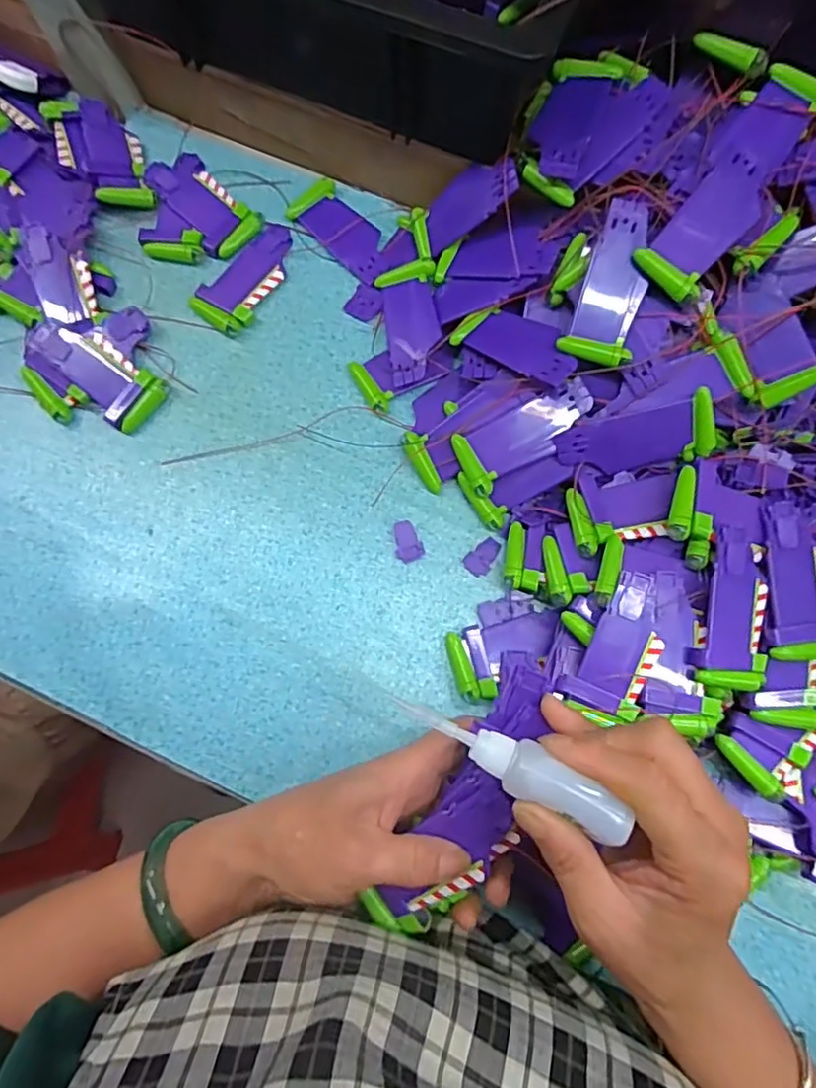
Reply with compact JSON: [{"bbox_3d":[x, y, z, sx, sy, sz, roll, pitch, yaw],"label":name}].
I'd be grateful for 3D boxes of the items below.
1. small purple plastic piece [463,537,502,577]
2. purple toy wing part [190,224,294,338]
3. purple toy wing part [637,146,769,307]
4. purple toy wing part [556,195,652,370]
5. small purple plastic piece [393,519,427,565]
[{"bbox_3d":[0.050,0.008,0.399,0.017,0.004,0.026,37,82,7],"label":"small purple plastic piece"},{"bbox_3d":[-0.112,-0.192,0.437,0.043,0.008,0.090,37,82,7],"label":"purple toy wing part"},{"bbox_3d":[0.169,-0.181,0.344,0.039,0.006,0.084,38,95,7],"label":"purple toy wing part"},{"bbox_3d":[0.120,-0.154,0.358,0.039,0.008,0.091,12,99,3],"label":"purple toy wing part"},{"bbox_3d":[-0.001,-0.002,0.399,0.018,0.005,0.026,-19,80,-3],"label":"small purple plastic piece"}]

